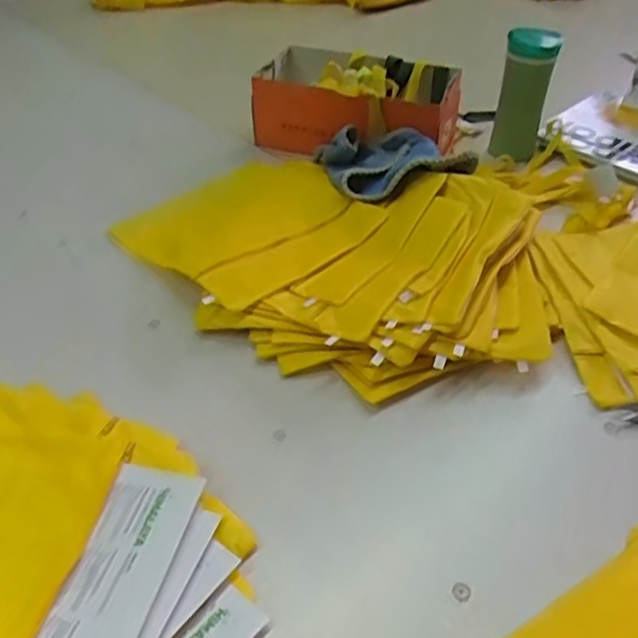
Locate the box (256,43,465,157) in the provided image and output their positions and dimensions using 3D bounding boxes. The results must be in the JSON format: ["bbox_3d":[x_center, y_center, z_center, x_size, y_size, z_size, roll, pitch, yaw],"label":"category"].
[{"bbox_3d":[0.053,-0.323,1.031,0.304,0.124,0.161,20,45,19],"label":"box"}]

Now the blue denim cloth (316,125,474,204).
[{"bbox_3d":[0.103,-0.224,0.920,0.175,0.061,0.167,-11,43,-13],"label":"blue denim cloth"}]

